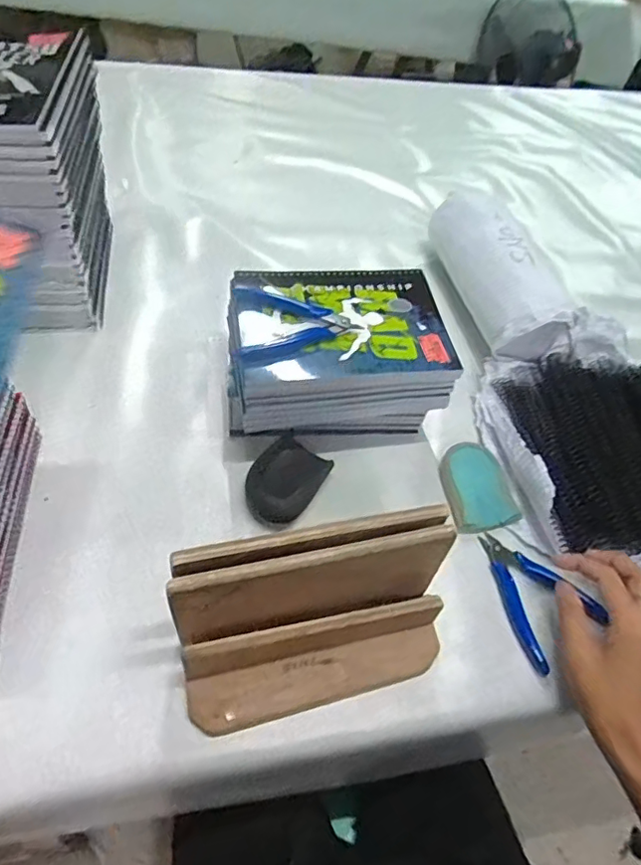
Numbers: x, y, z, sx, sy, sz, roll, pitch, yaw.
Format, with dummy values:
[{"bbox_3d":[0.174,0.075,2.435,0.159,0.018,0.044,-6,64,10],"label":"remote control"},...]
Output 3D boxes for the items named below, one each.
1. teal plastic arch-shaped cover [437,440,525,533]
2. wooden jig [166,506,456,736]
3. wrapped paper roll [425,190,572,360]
[{"bbox_3d":[0.156,0.052,0.553,0.065,0.016,0.089,-5,54,-12],"label":"teal plastic arch-shaped cover"},{"bbox_3d":[0.006,0.140,0.413,0.213,0.125,0.094,-7,55,-14],"label":"wooden jig"},{"bbox_3d":[0.225,-0.207,0.718,0.087,0.090,0.255,-7,54,-13],"label":"wrapped paper roll"}]

